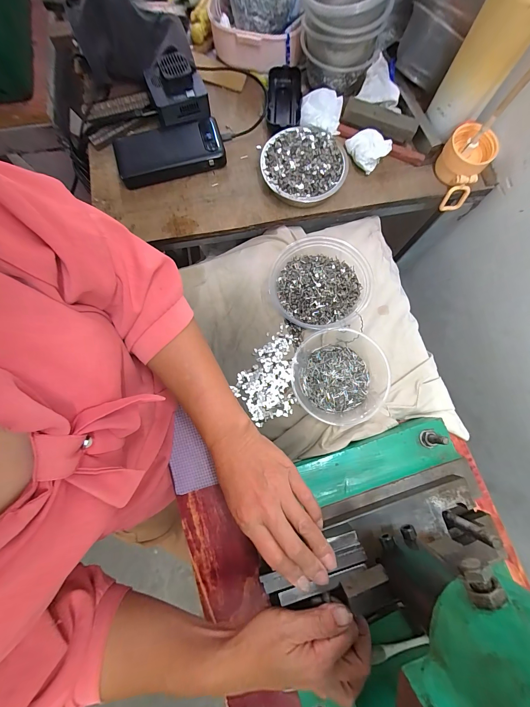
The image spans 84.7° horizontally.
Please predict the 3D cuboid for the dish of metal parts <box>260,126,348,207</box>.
[{"bbox_3d":[0.057,-0.271,0.423,0.116,0.035,0.118,0,78,-1],"label":"dish of metal parts"}]

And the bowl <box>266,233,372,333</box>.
[{"bbox_3d":[0.076,-0.092,0.408,0.138,0.045,0.127,5,78,0],"label":"bowl"}]

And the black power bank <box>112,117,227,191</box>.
[{"bbox_3d":[-0.143,-0.301,0.434,0.157,0.029,0.081,-16,79,-4],"label":"black power bank"}]

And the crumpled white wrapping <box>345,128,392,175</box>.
[{"bbox_3d":[0.149,-0.303,0.435,0.047,0.031,0.058,-39,81,-8],"label":"crumpled white wrapping"}]

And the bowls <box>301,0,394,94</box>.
[{"bbox_3d":[0.106,-0.452,0.399,0.109,0.103,0.104,13,79,2],"label":"bowls"}]

